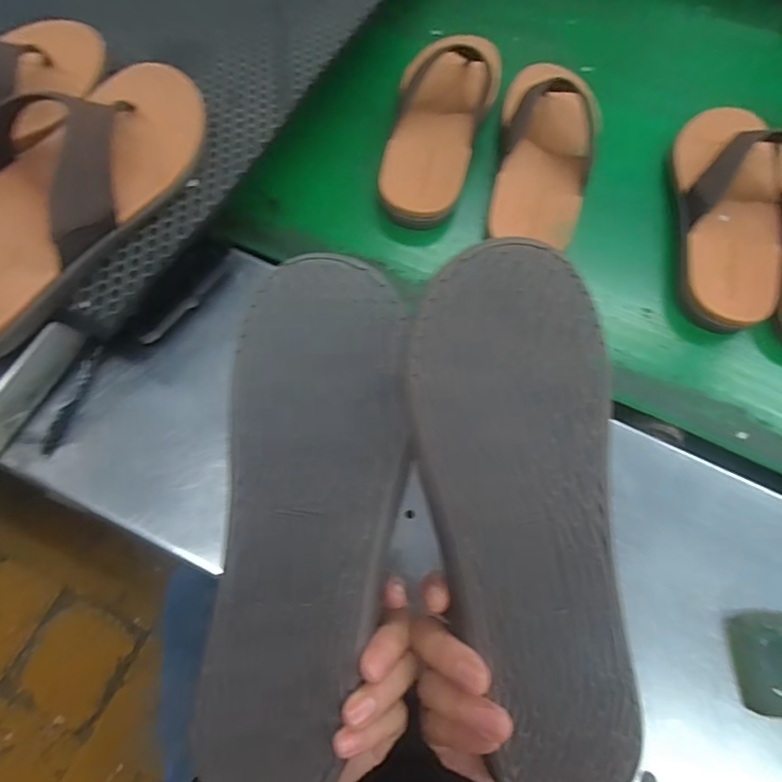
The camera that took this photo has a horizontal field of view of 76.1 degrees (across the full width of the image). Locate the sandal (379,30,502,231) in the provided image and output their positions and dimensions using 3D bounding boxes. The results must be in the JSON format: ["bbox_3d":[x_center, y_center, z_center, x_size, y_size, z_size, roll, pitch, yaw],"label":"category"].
[{"bbox_3d":[0.047,-0.282,0.533,0.097,0.047,0.235,17,79,5],"label":"sandal"}]

